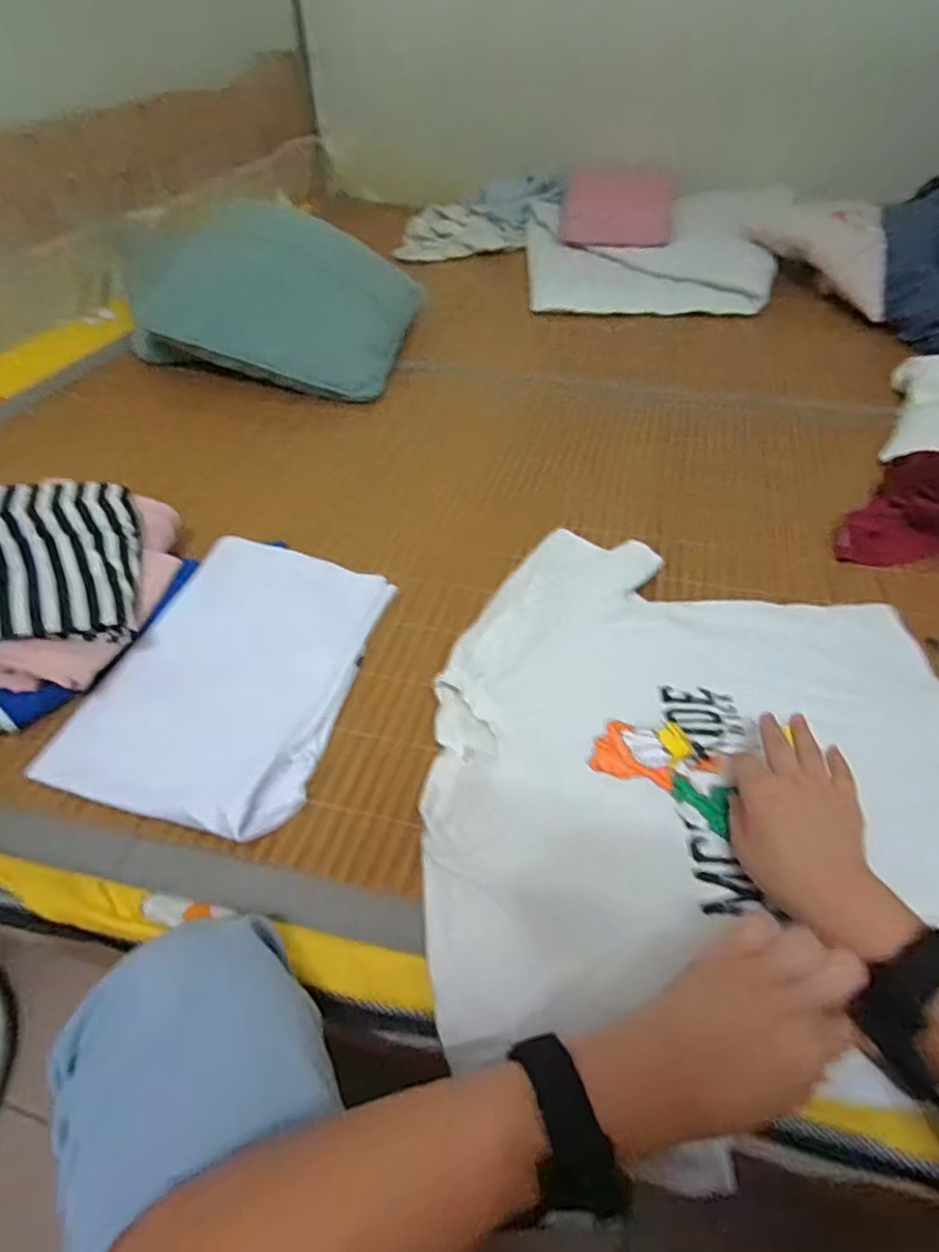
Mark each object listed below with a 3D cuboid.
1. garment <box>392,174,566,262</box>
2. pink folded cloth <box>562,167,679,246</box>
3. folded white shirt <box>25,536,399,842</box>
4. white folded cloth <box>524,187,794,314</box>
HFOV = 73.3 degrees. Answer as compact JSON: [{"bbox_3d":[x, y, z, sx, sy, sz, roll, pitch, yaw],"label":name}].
[{"bbox_3d":[0.035,-0.997,1.538,0.473,0.093,0.234,-24,51,-21],"label":"garment"},{"bbox_3d":[0.365,-1.034,1.531,0.252,0.031,0.344,7,62,10],"label":"pink folded cloth"},{"bbox_3d":[-0.209,0.037,0.582,0.218,0.030,0.299,14,48,13],"label":"folded white shirt"},{"bbox_3d":[0.423,-0.821,1.408,0.595,0.068,0.470,2,55,8],"label":"white folded cloth"}]

